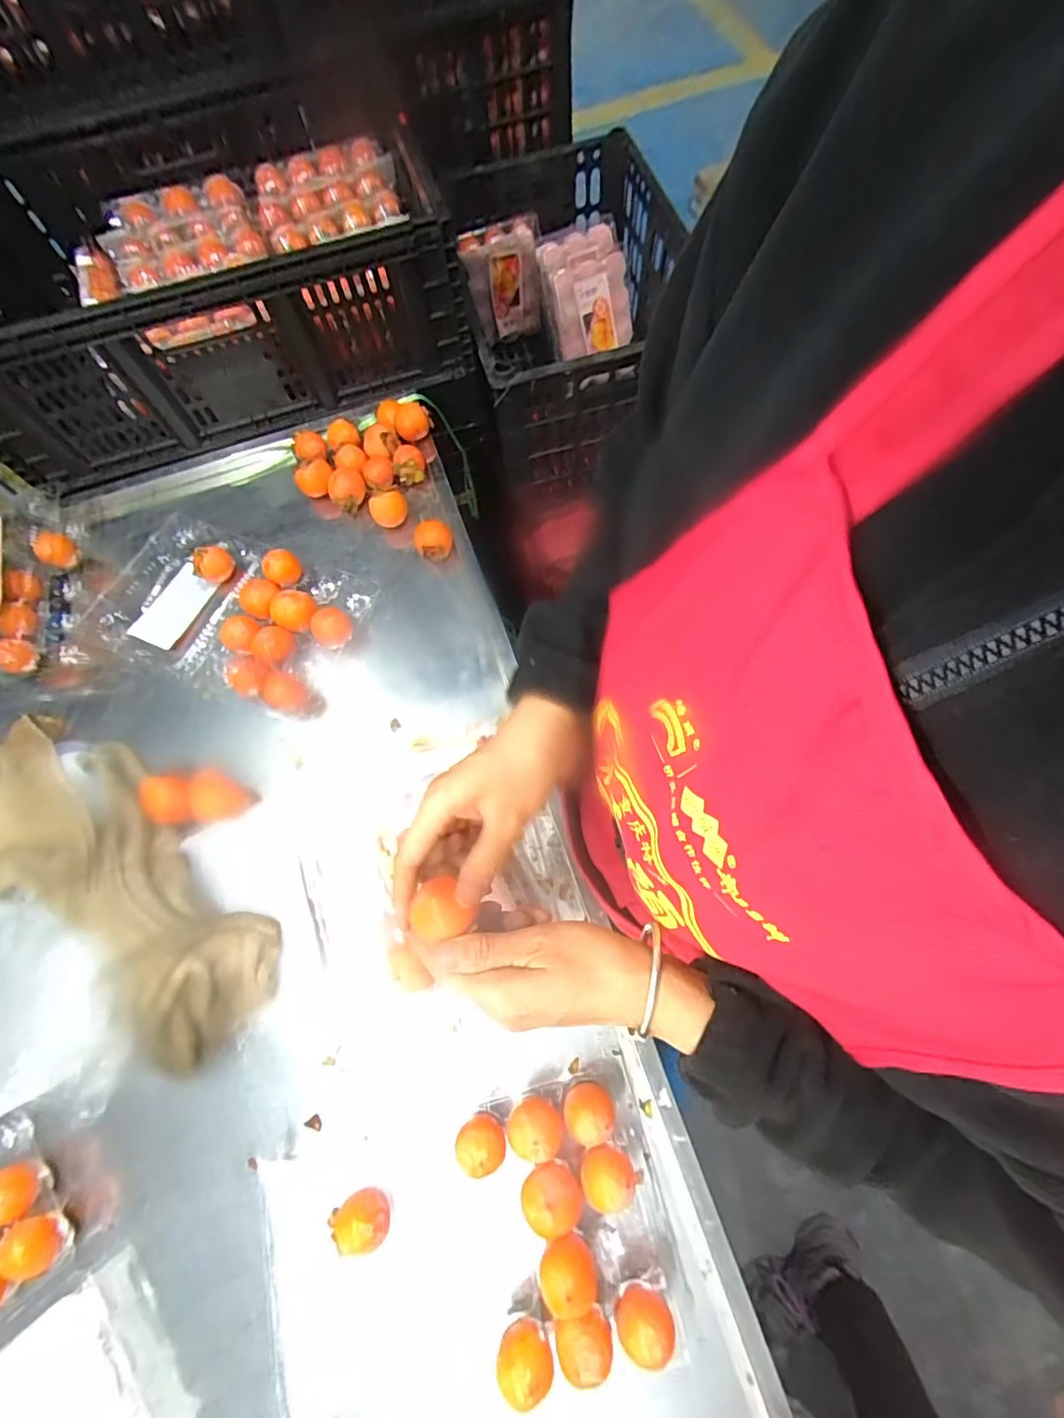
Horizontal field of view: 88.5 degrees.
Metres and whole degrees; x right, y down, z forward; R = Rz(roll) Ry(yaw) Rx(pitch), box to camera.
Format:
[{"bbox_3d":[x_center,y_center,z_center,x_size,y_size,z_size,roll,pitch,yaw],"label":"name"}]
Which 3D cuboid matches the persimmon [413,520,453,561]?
[{"bbox_3d":[-0.116,-0.198,0.651,0.044,0.038,0.043,-6,70,1],"label":"persimmon"}]

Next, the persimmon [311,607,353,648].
[{"bbox_3d":[-0.222,-0.088,0.614,0.043,0.035,0.043,-1,71,3],"label":"persimmon"}]

